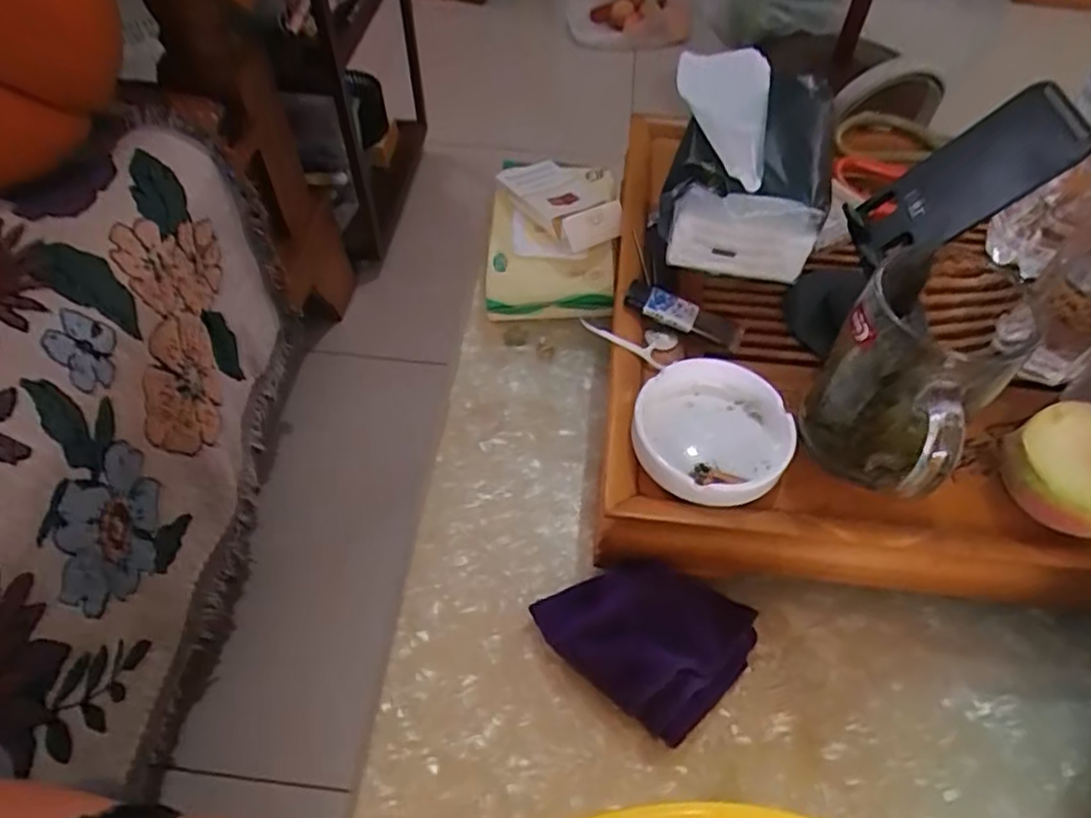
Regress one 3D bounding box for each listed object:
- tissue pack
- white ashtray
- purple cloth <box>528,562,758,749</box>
[{"bbox_3d":[0.134,-0.167,0.436,0.101,0.090,0.142,11,55,7],"label":"tissue pack"},{"bbox_3d":[0.093,0.012,0.383,0.085,0.024,0.088,0,55,0],"label":"white ashtray"},{"bbox_3d":[0.057,0.125,0.381,0.105,0.039,0.082,34,61,21],"label":"purple cloth"}]

